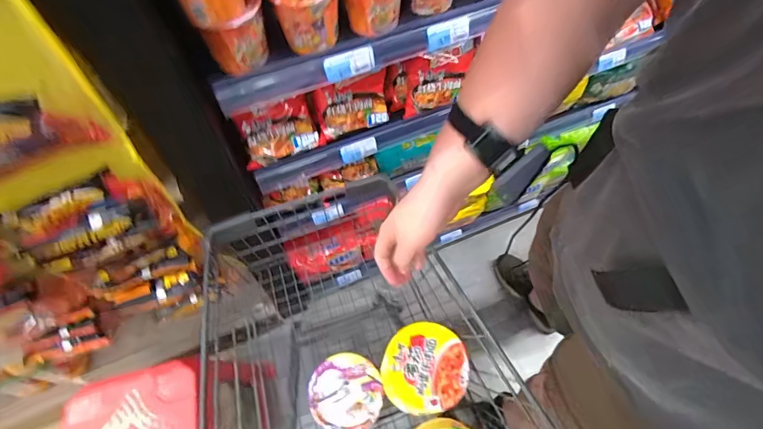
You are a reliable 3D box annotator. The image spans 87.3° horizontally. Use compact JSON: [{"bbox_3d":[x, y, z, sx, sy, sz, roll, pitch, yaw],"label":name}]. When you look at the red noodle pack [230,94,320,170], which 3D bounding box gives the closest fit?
[{"bbox_3d":[-0.205,-0.164,0.784,0.140,0.045,0.107,-25,106,-16],"label":"red noodle pack"}]

